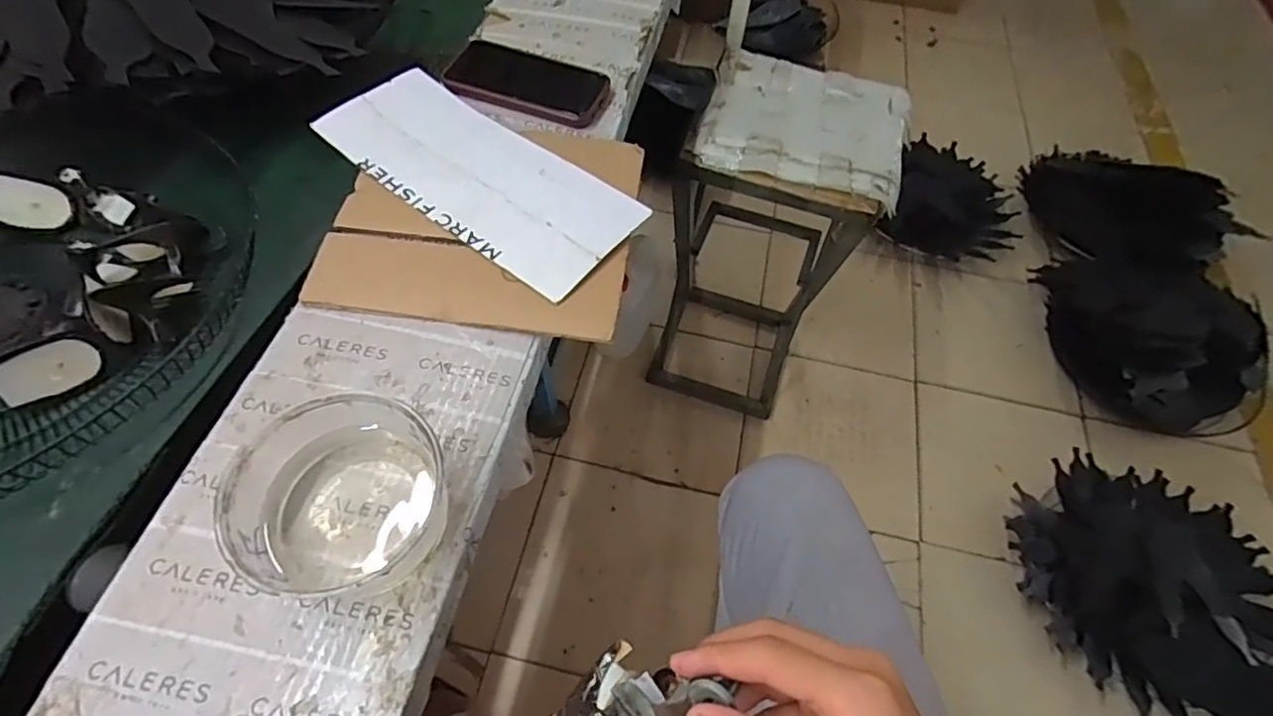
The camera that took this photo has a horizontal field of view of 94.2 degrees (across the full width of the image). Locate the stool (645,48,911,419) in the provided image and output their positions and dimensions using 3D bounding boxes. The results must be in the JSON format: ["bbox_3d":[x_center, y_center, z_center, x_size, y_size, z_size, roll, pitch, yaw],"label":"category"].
[{"bbox_3d":[0.228,-0.198,1.177,0.323,0.661,0.324,18,59,7],"label":"stool"}]

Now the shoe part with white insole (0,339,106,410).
[{"bbox_3d":[-0.429,0.010,0.431,0.061,0.037,0.007,-31,28,-31],"label":"shoe part with white insole"}]

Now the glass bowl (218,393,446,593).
[{"bbox_3d":[-0.181,0.076,0.363,0.110,0.060,0.107,2,58,-3],"label":"glass bowl"}]

